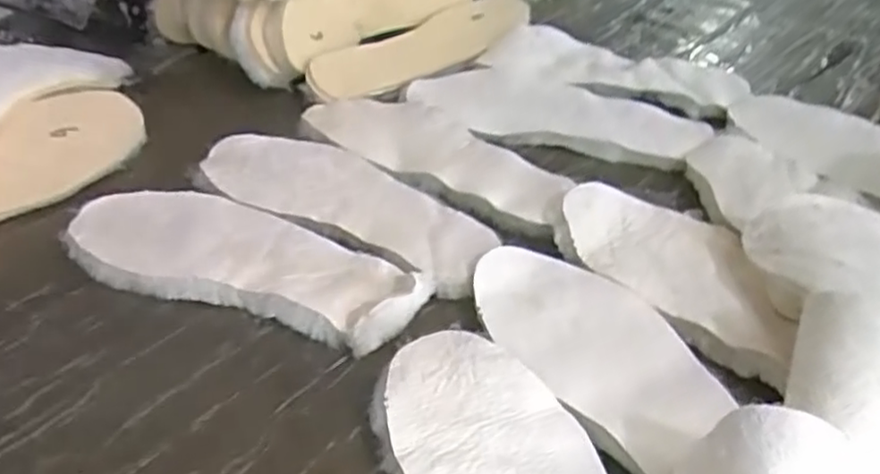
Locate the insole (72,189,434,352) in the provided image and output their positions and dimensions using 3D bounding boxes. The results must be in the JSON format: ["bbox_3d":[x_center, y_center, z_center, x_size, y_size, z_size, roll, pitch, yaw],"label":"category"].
[{"bbox_3d":[-0.144,0.016,0.499,0.281,0.021,0.094,15,45,22],"label":"insole"}]

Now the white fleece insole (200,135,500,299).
[{"bbox_3d":[-0.080,-0.031,0.547,0.274,0.010,0.090,24,49,31],"label":"white fleece insole"}]

